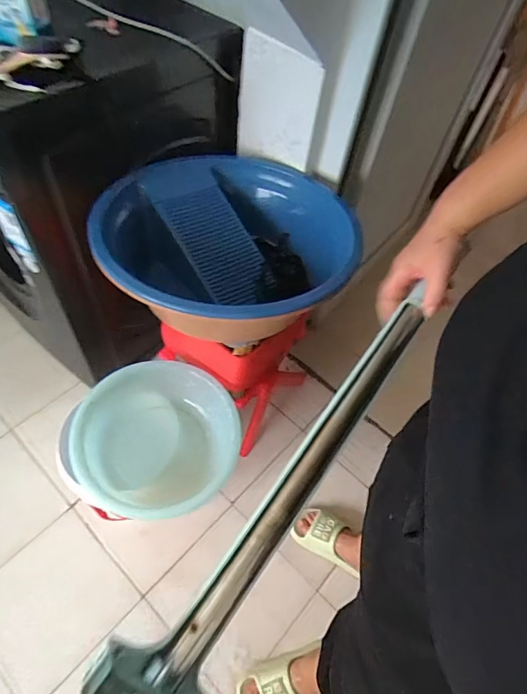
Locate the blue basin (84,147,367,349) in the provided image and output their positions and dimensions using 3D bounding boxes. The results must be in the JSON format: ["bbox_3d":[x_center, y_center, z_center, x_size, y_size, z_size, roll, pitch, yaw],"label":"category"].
[{"bbox_3d":[-0.066,-0.210,0.854,0.473,0.193,0.519,14,54,2],"label":"blue basin"}]

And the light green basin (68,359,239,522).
[{"bbox_3d":[-0.209,0.203,0.887,0.296,0.149,0.301,4,54,-5],"label":"light green basin"}]

